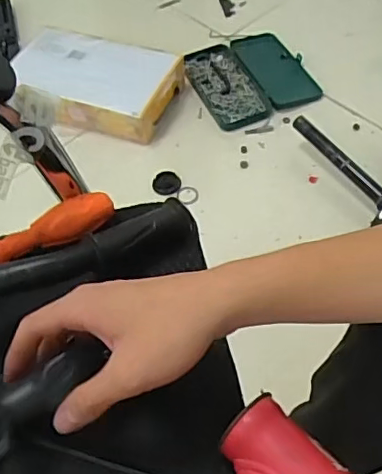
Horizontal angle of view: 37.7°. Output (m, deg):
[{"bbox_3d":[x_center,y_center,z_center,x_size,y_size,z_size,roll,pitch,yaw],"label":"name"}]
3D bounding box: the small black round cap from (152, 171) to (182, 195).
[{"bbox_3d":[-0.047,-0.105,1.096,0.054,0.015,0.052,-2,55,2],"label":"small black round cap"}]

